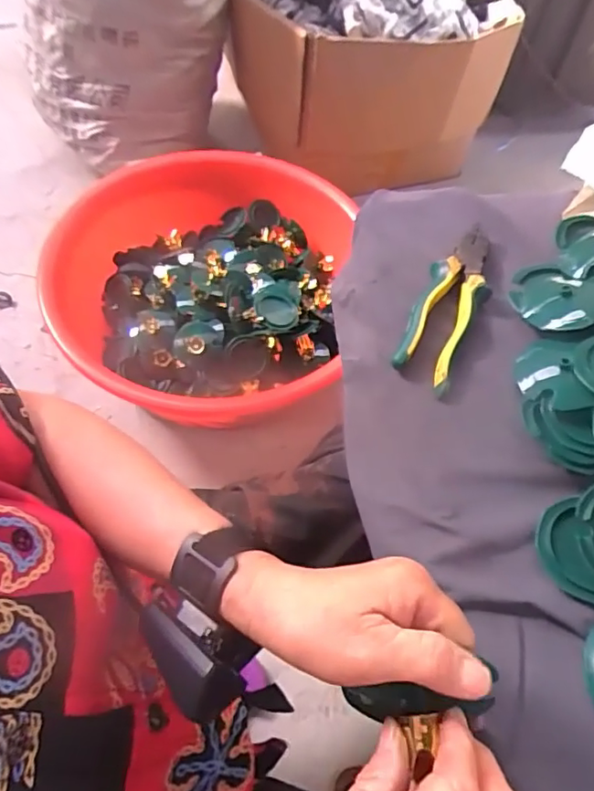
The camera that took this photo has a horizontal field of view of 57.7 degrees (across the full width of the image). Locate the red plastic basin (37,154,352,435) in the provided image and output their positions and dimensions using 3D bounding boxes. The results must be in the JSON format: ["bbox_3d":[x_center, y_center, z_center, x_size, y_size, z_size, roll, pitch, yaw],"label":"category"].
[{"bbox_3d":[-0.153,-0.210,0.993,0.571,0.161,0.530,2,60,-3],"label":"red plastic basin"}]

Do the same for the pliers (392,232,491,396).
[{"bbox_3d":[0.142,-0.087,0.497,0.055,0.021,0.177,27,62,11],"label":"pliers"}]

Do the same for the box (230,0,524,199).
[{"bbox_3d":[0.135,-0.774,1.193,0.539,0.344,0.461,-3,61,-6],"label":"box"}]

